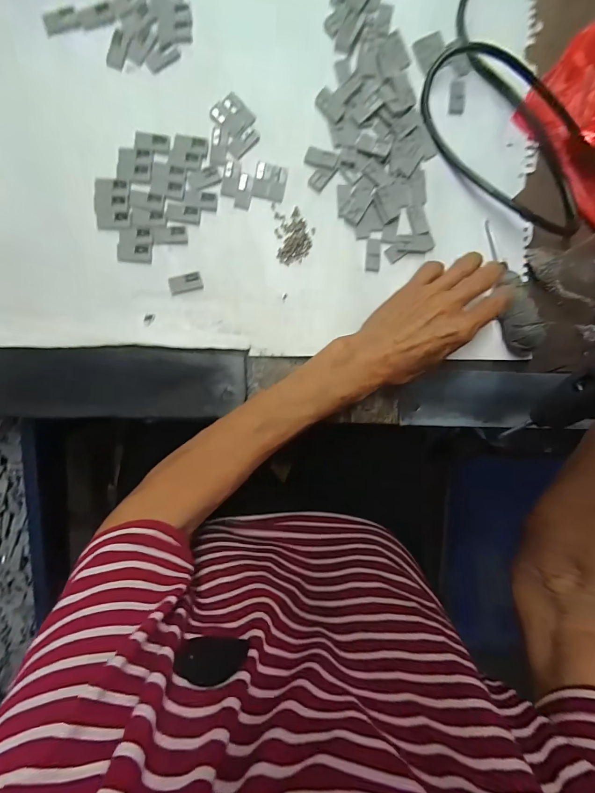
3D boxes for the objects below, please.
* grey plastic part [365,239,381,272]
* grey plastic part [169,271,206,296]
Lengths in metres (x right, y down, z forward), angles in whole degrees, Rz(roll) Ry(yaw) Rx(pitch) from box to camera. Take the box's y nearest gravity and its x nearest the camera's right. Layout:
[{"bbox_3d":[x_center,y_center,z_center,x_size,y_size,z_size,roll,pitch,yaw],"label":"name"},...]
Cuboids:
[{"bbox_3d":[0.069,-0.127,0.315,0.013,0.004,0.029,5,90,-4],"label":"grey plastic part"},{"bbox_3d":[-0.096,-0.098,0.300,0.028,0.004,0.014,-16,91,-4],"label":"grey plastic part"}]

